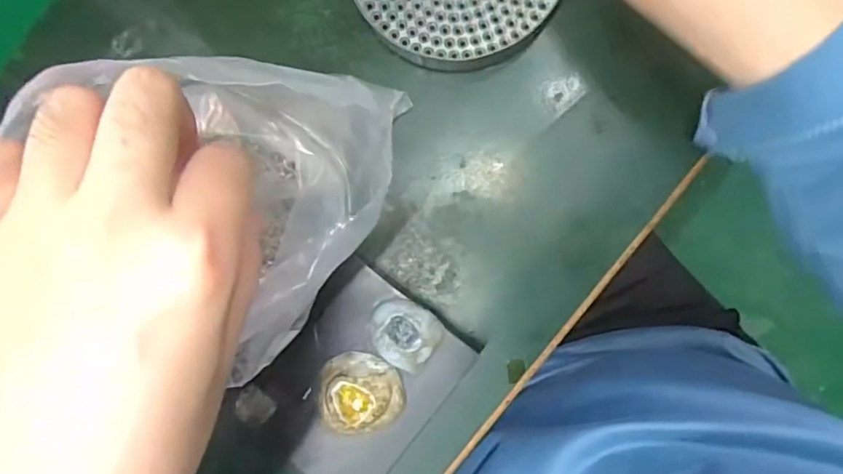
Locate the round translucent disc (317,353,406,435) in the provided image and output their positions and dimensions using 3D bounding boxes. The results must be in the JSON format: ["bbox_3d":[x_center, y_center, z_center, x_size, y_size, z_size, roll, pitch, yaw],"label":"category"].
[{"bbox_3d":[-0.030,0.078,0.284,0.041,0.012,0.037,9,90,5],"label":"round translucent disc"}]

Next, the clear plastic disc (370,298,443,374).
[{"bbox_3d":[-0.009,0.048,0.287,0.035,0.007,0.030,34,89,6],"label":"clear plastic disc"}]

